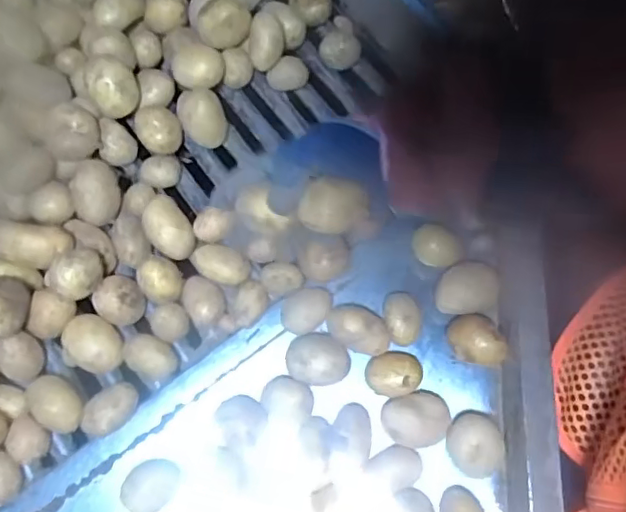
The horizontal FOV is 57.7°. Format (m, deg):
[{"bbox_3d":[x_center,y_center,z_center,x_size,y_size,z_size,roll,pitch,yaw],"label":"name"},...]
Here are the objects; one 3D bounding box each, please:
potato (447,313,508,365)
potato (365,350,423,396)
[{"bbox_3d":[0.136,0.067,0.468,0.041,0.035,0.043,0,69,1],"label":"potato"},{"bbox_3d":[0.066,0.095,0.464,0.046,0.025,0.036,-17,73,-5],"label":"potato"}]

